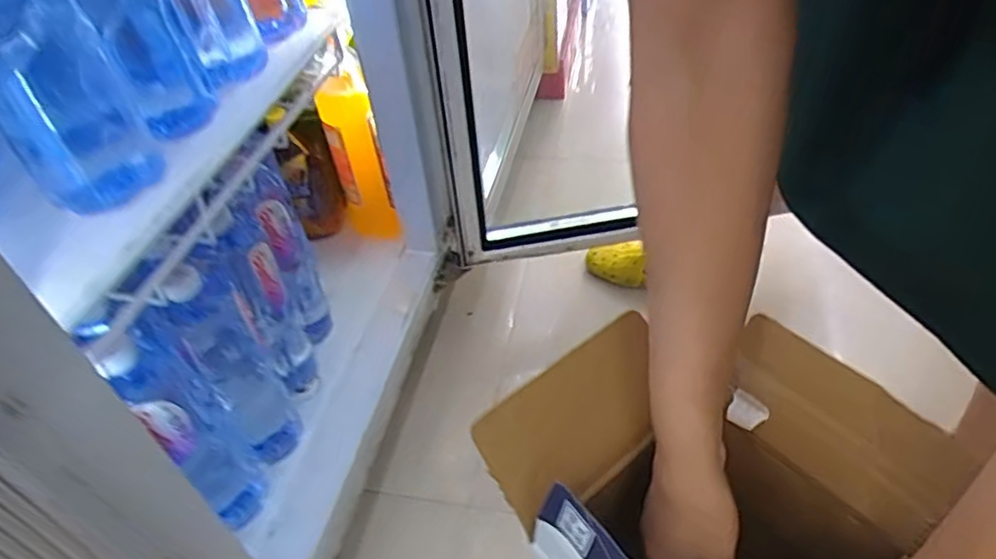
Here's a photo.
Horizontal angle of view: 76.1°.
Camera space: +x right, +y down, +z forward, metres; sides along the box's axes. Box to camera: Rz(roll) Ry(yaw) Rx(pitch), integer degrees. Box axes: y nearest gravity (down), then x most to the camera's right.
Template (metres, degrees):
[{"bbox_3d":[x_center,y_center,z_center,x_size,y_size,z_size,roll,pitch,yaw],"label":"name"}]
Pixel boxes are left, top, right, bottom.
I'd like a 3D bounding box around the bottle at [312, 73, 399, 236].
[{"bbox_3d":[-0.204,-0.171,0.922,0.067,0.241,0.084,-18,23,-15],"label":"bottle"}]

